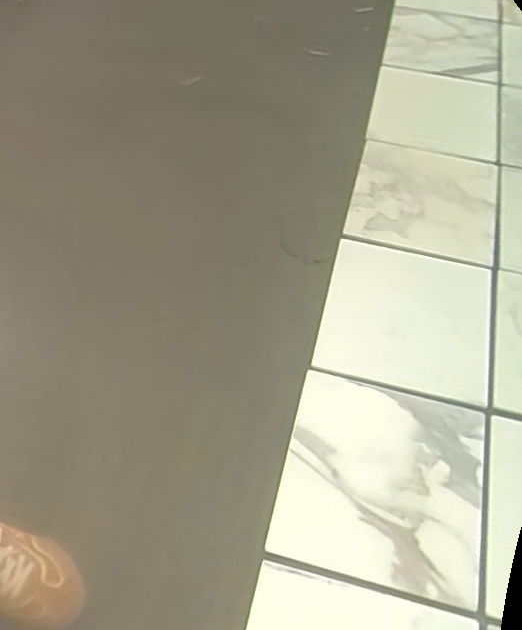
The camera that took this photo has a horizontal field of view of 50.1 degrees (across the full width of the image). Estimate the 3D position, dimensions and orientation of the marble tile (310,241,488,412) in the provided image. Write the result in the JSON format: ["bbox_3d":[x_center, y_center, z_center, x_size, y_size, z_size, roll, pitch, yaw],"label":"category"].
[{"bbox_3d":[0.255,-0.001,0.988,0.280,0.014,0.284,11,57,10],"label":"marble tile"}]

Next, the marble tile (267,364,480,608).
[{"bbox_3d":[0.181,0.245,0.837,0.288,0.005,0.286,12,57,10],"label":"marble tile"}]

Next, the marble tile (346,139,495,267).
[{"bbox_3d":[0.330,-0.243,1.134,0.284,0.015,0.276,11,57,10],"label":"marble tile"}]

